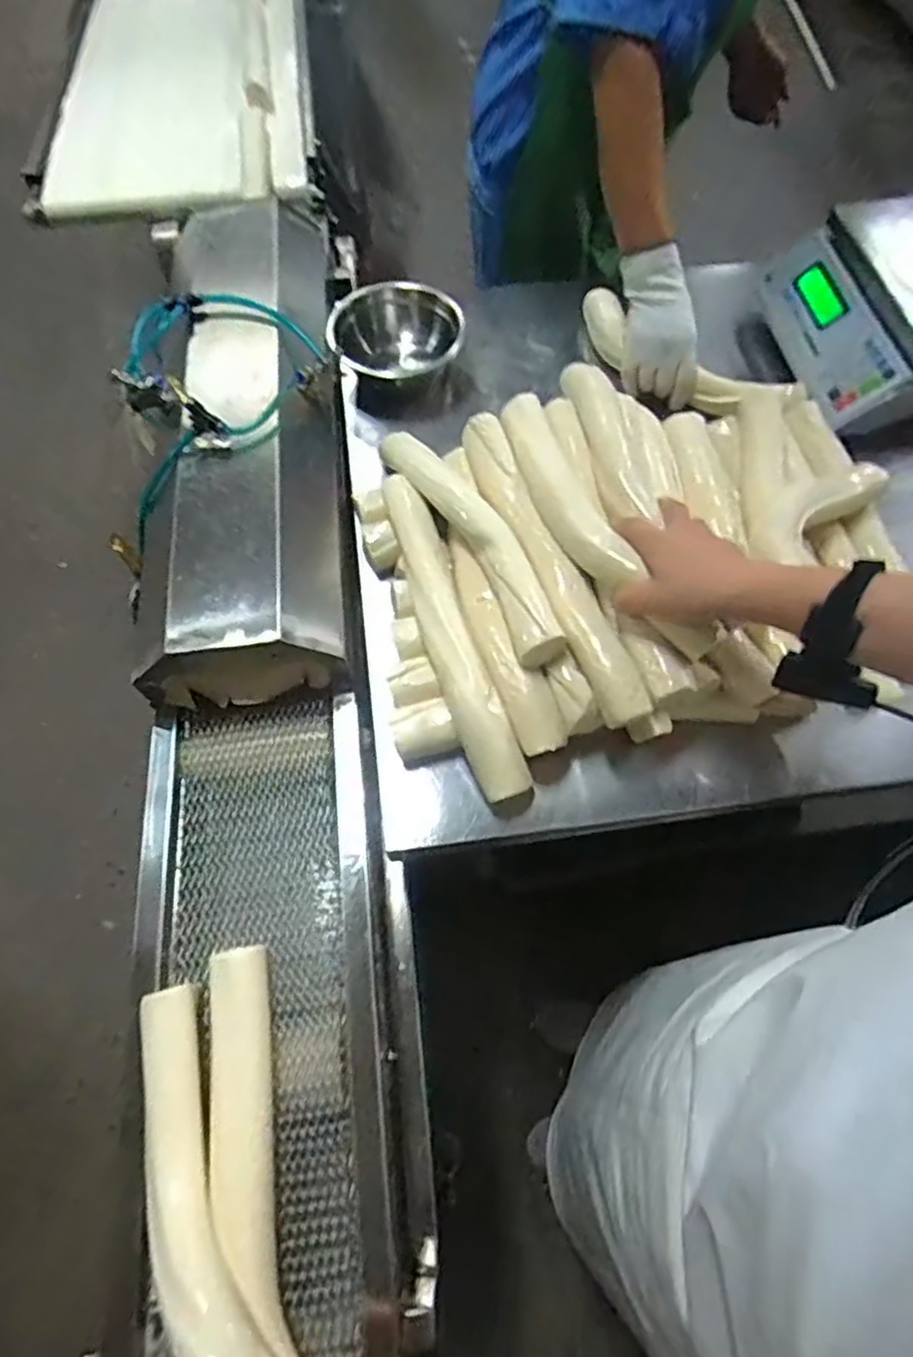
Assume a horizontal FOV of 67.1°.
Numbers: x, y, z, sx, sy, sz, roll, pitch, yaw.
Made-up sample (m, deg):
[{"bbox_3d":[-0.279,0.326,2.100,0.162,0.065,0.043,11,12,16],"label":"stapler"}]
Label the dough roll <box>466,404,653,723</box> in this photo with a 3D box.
[{"bbox_3d":[0.087,-0.117,0.665,0.046,0.034,0.353,-21,65,-8],"label":"dough roll"}]

